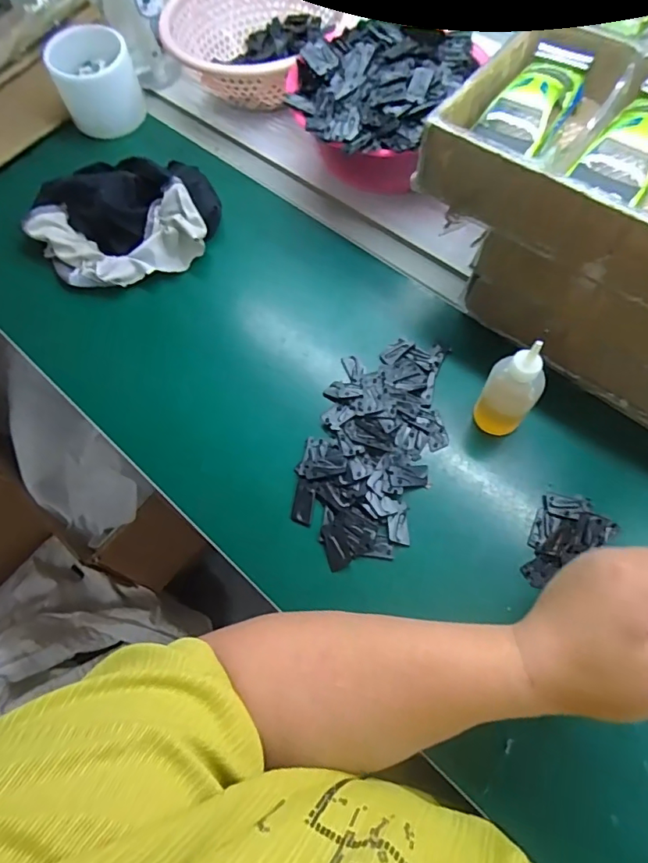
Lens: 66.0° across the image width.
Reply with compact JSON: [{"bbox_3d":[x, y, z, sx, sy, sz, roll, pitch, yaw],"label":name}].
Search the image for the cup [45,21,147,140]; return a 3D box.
[{"bbox_3d":[-0.254,-0.393,0.559,0.083,0.077,0.083,-1,65,3],"label":"cup"}]

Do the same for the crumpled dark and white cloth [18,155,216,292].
[{"bbox_3d":[-0.198,-0.217,0.497,0.181,0.046,0.136,-24,66,-7],"label":"crumpled dark and white cloth"}]

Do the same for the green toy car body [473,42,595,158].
[{"bbox_3d":[0.154,-0.241,0.362,0.050,0.024,0.105,31,71,16],"label":"green toy car body"}]

